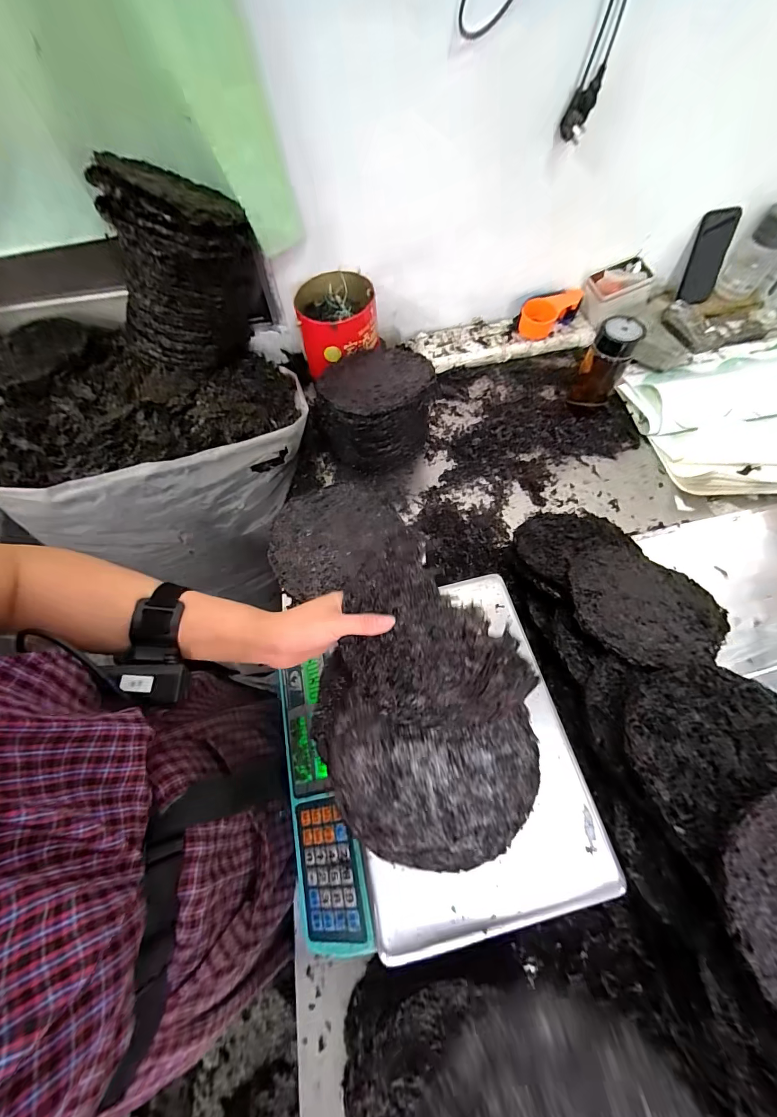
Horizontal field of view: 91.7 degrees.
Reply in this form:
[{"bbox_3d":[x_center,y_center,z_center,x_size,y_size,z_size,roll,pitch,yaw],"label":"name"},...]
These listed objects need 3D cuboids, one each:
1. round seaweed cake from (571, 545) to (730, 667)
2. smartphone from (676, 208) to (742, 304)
[{"bbox_3d":[0.357,0.060,0.536,0.194,0.020,0.194,1,48,-2],"label":"round seaweed cake"},{"bbox_3d":[0.735,-0.691,0.869,0.077,0.172,0.016,-4,49,11],"label":"smartphone"}]

